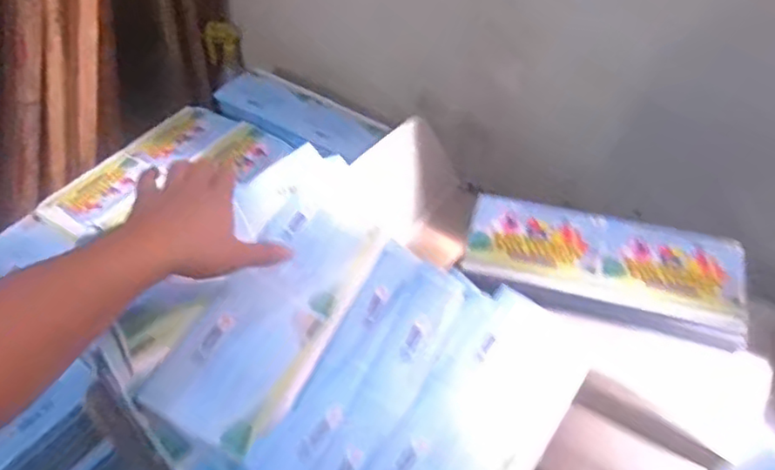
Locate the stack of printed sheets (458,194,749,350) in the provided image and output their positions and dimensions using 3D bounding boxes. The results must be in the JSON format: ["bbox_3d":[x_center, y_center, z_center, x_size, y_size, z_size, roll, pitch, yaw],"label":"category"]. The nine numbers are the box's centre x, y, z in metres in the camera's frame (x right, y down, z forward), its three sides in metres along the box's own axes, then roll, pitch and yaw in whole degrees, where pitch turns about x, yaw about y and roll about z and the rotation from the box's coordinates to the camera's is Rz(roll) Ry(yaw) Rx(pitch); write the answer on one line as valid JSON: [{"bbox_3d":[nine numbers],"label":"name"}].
[{"bbox_3d":[0.245,0.033,0.719,0.300,0.031,0.150,13,46,11],"label":"stack of printed sheets"}]

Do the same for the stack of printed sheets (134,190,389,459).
[{"bbox_3d":[-0.103,0.068,0.613,0.114,0.019,0.285,35,53,-5],"label":"stack of printed sheets"}]

